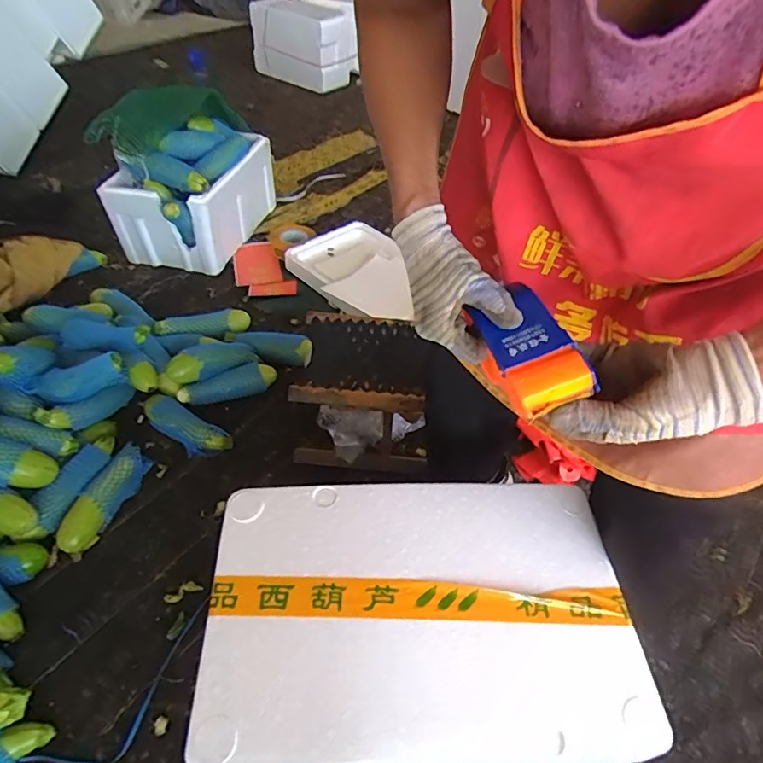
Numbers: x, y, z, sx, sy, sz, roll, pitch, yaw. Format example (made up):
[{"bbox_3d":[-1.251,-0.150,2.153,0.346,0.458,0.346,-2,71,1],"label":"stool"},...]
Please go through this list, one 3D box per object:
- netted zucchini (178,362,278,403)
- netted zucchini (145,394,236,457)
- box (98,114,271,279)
[{"bbox_3d":[-0.343,0.011,1.170,0.205,0.061,0.057,-23,52,-23],"label":"netted zucchini"},{"bbox_3d":[-0.417,0.094,1.101,0.202,0.058,0.072,22,49,17],"label":"netted zucchini"},{"bbox_3d":[-0.548,-0.564,1.480,0.294,0.303,0.432,13,47,9],"label":"box"}]

